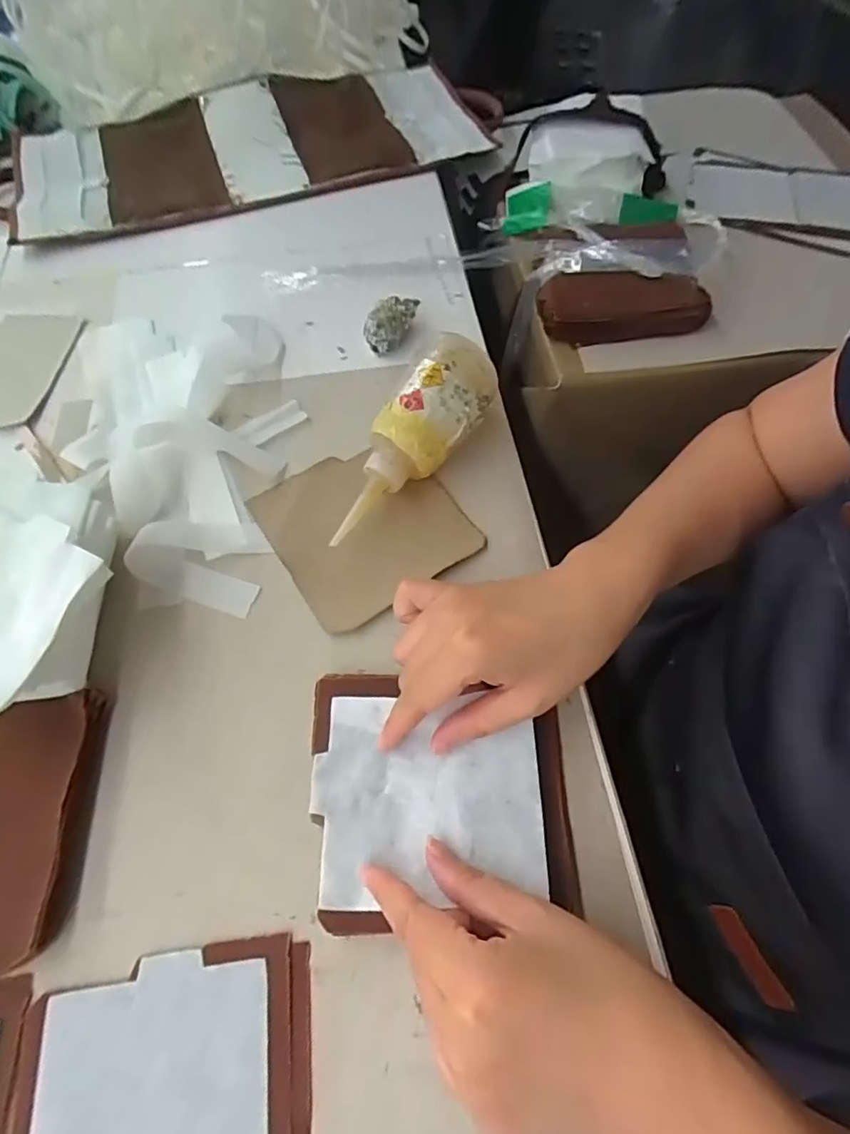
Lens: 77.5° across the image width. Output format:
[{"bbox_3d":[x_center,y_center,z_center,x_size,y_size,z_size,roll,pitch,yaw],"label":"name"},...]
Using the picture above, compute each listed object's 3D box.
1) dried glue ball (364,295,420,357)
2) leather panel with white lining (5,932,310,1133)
[{"bbox_3d":[-0.031,-0.212,0.463,0.027,0.029,0.051,29,67,16],"label":"dried glue ball"},{"bbox_3d":[-0.120,0.256,0.236,0.135,0.004,0.136,-7,63,-3],"label":"leather panel with white lining"}]

